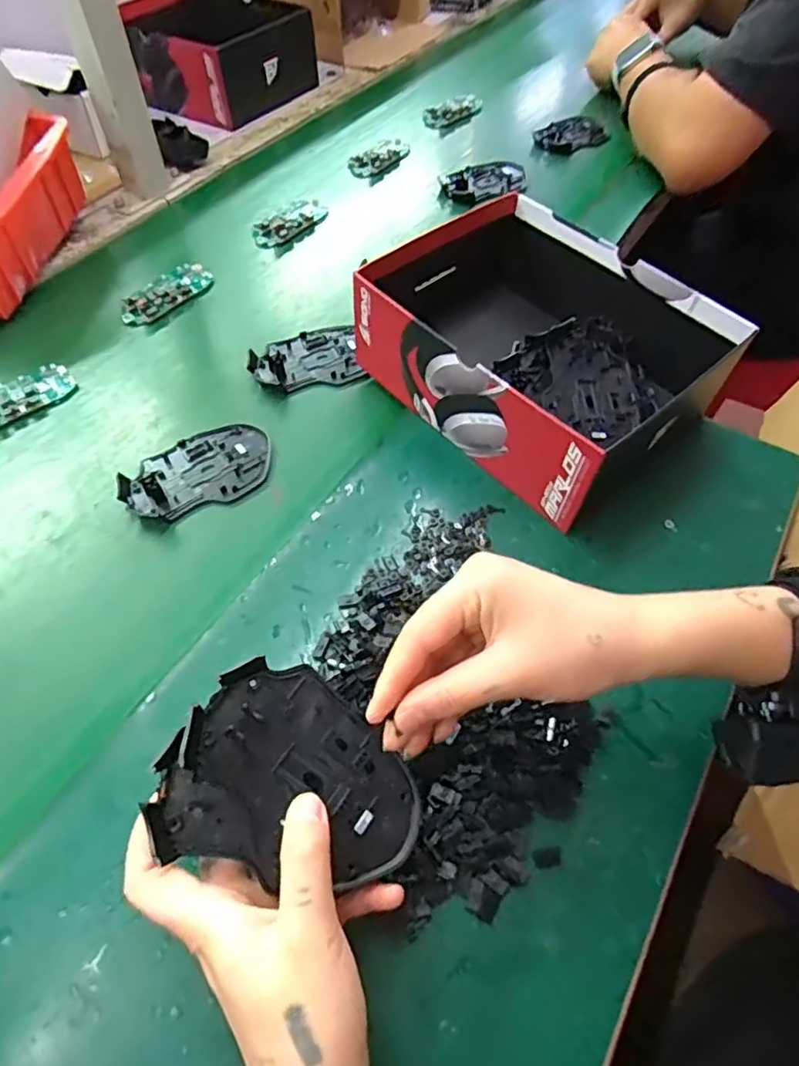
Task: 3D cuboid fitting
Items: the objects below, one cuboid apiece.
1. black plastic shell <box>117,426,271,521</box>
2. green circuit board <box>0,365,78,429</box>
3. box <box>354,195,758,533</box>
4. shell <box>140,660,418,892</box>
[{"bbox_3d":[-0.155,-0.049,0.467,0.113,0.011,0.071,-25,60,-16],"label":"black plastic shell"},{"bbox_3d":[-0.322,-0.112,0.504,0.098,0.016,0.042,-36,64,-22],"label":"green circuit board"},{"bbox_3d":[0.107,-0.151,0.487,0.191,0.091,0.246,-37,65,-23],"label":"box"},{"bbox_3d":[-0.050,0.122,0.283,0.113,0.026,0.094,40,66,2],"label":"shell"}]

